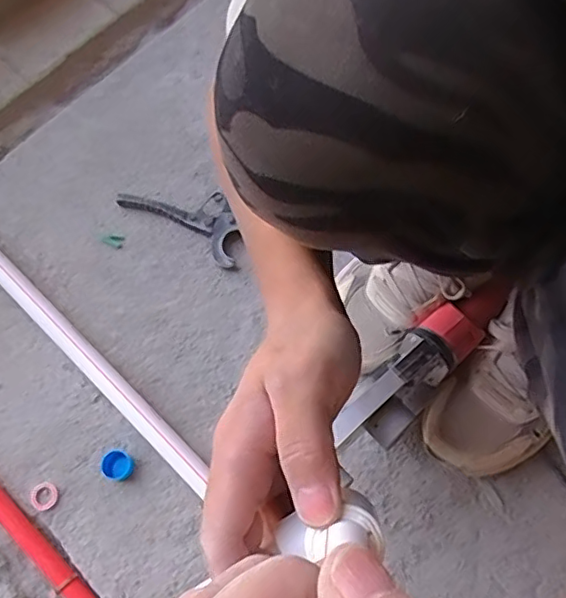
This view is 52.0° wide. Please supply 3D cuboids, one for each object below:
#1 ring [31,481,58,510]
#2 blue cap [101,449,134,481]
[{"bbox_3d":[-0.237,0.194,0.574,0.026,0.004,0.025,1,70,-3],"label":"ring"},{"bbox_3d":[-0.166,0.168,0.584,0.028,0.015,0.030,1,70,-3],"label":"blue cap"}]

